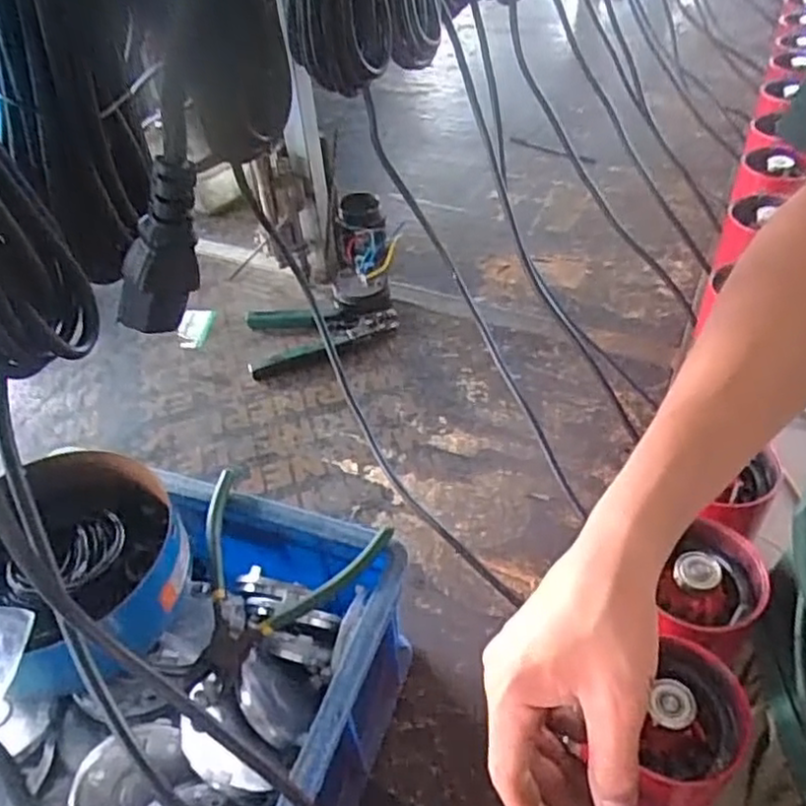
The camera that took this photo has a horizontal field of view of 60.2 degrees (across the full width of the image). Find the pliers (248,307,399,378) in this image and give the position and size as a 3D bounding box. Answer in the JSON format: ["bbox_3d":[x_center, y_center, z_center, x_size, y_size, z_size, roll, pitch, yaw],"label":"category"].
[{"bbox_3d":[-0.104,-0.095,0.851,0.181,0.020,0.103,-19,47,-14],"label":"pliers"}]

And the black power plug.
[{"bbox_3d":[-0.084,-0.055,0.246,0.023,0.064,0.014,-4,39,-37],"label":"black power plug"}]

